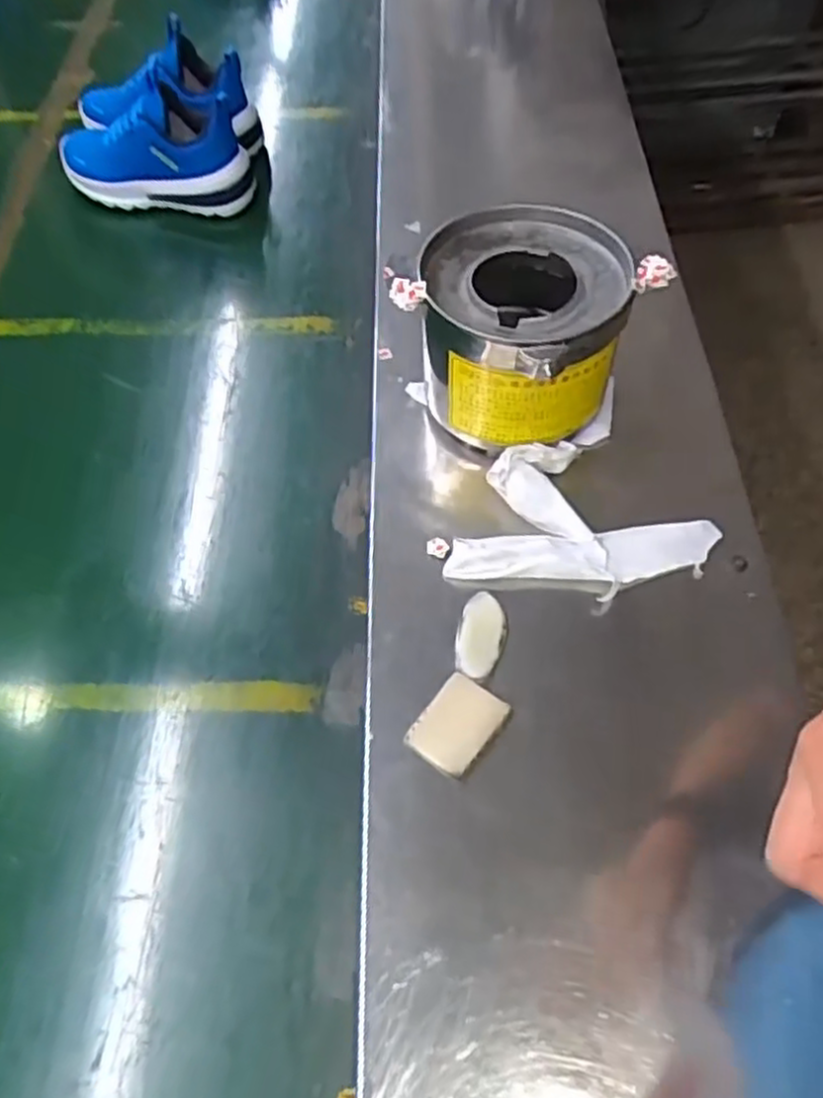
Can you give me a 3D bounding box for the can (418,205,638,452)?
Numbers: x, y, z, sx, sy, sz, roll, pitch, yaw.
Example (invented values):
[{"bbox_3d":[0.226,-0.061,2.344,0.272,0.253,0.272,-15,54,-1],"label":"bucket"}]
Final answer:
[{"bbox_3d":[0.075,-0.153,0.537,0.135,0.114,0.139,0,60,0],"label":"can"}]

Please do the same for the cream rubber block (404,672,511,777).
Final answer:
[{"bbox_3d":[0.028,0.104,0.446,0.040,0.007,0.054,33,65,18],"label":"cream rubber block"}]

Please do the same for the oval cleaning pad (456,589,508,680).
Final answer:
[{"bbox_3d":[0.045,0.055,0.481,0.030,0.011,0.057,11,60,7],"label":"oval cleaning pad"}]

